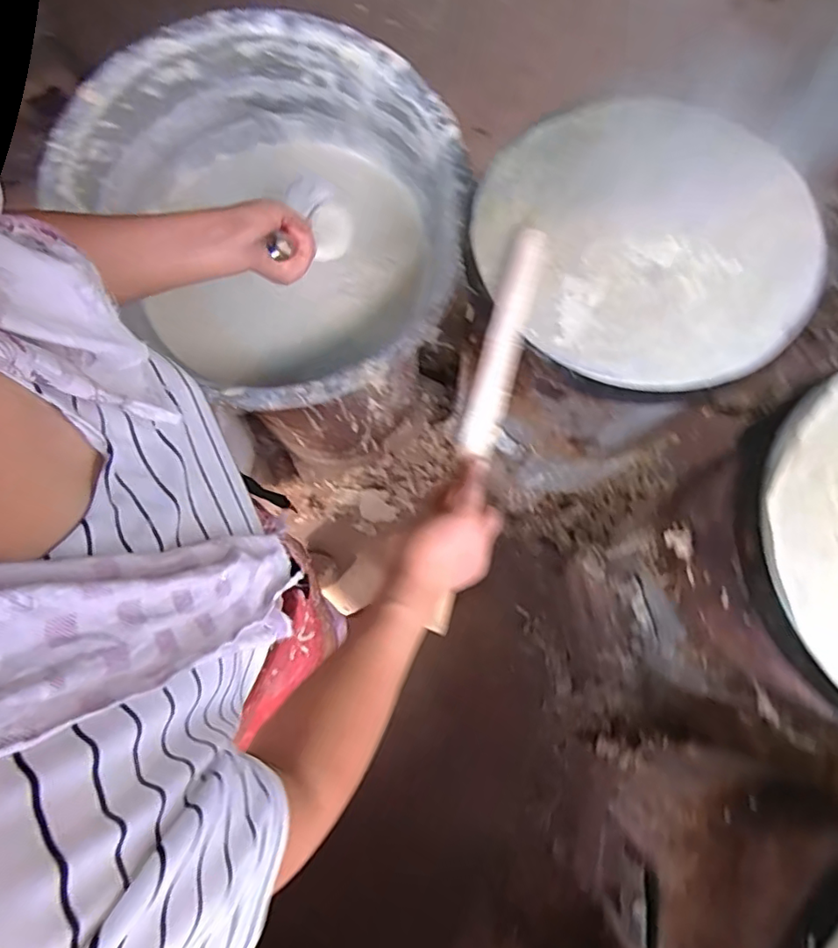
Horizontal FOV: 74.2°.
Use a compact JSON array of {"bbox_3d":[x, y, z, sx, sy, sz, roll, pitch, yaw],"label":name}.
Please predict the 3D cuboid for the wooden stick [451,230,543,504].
[{"bbox_3d":[0.087,-0.138,0.580,0.038,0.018,0.260,14,78,6],"label":"wooden stick"}]

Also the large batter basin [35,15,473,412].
[{"bbox_3d":[-0.186,-0.353,0.773,0.505,0.193,0.474,0,75,1],"label":"large batter basin"}]

